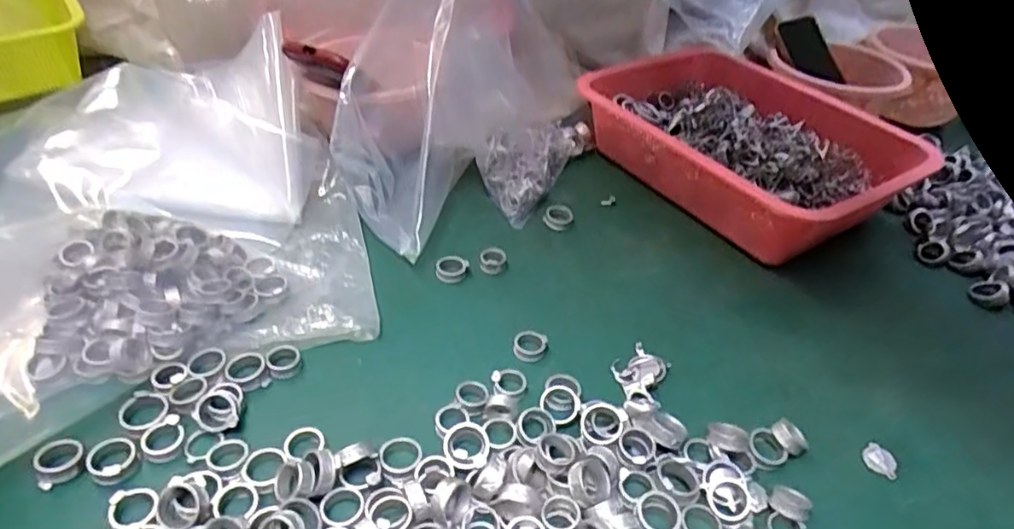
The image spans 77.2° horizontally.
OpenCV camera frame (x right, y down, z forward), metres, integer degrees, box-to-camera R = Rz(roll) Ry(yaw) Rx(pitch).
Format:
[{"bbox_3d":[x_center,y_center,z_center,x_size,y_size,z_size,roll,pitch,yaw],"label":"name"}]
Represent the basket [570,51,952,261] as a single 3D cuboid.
[{"bbox_3d":[0.232,-0.114,0.638,0.202,0.083,0.295,-21,46,-29],"label":"basket"}]

